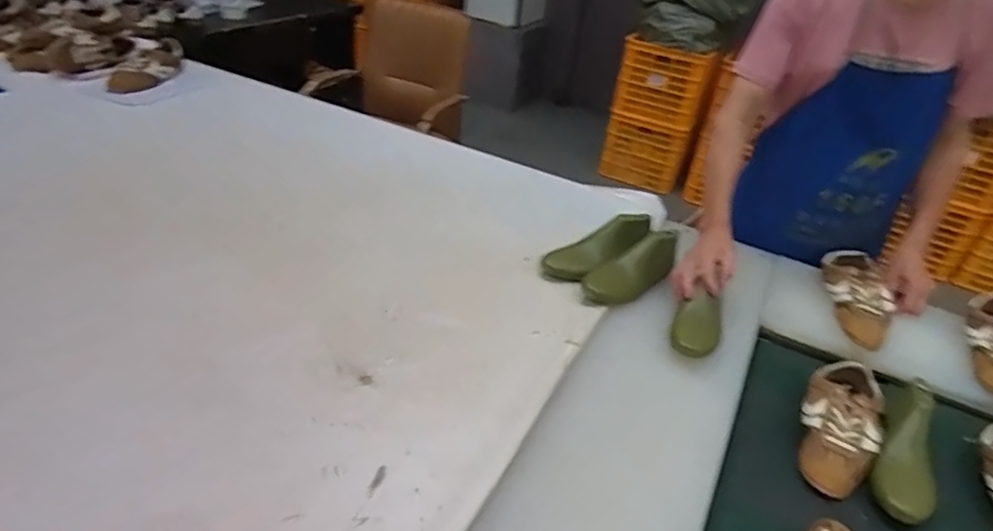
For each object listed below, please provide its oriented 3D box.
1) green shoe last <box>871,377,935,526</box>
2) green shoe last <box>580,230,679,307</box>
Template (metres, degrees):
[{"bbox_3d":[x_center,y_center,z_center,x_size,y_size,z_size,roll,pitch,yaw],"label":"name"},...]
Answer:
[{"bbox_3d":[0.586,0.249,0.842,0.070,0.089,0.235,24,39,24],"label":"green shoe last"},{"bbox_3d":[0.253,0.007,1.077,0.220,0.071,0.071,-29,48,-22],"label":"green shoe last"}]

